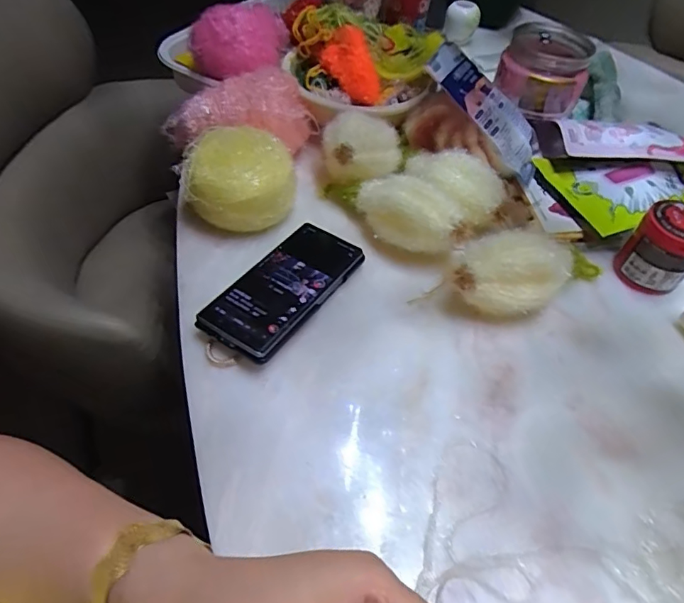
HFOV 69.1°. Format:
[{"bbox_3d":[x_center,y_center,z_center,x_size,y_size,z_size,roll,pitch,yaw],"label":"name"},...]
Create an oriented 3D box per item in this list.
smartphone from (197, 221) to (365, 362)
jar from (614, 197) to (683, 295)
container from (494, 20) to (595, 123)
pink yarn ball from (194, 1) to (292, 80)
[{"bbox_3d":[-0.051,-0.013,0.463,0.073,0.021,0.161,29,50,19],"label":"smartphone"},{"bbox_3d":[0.321,-0.052,0.495,0.060,0.081,0.055,2,52,-3],"label":"jar"},{"bbox_3d":[0.253,-0.291,0.630,0.103,0.087,0.098,2,52,-3],"label":"container"},{"bbox_3d":[-0.126,-0.339,0.645,0.075,0.075,0.123,36,58,21],"label":"pink yarn ball"}]

